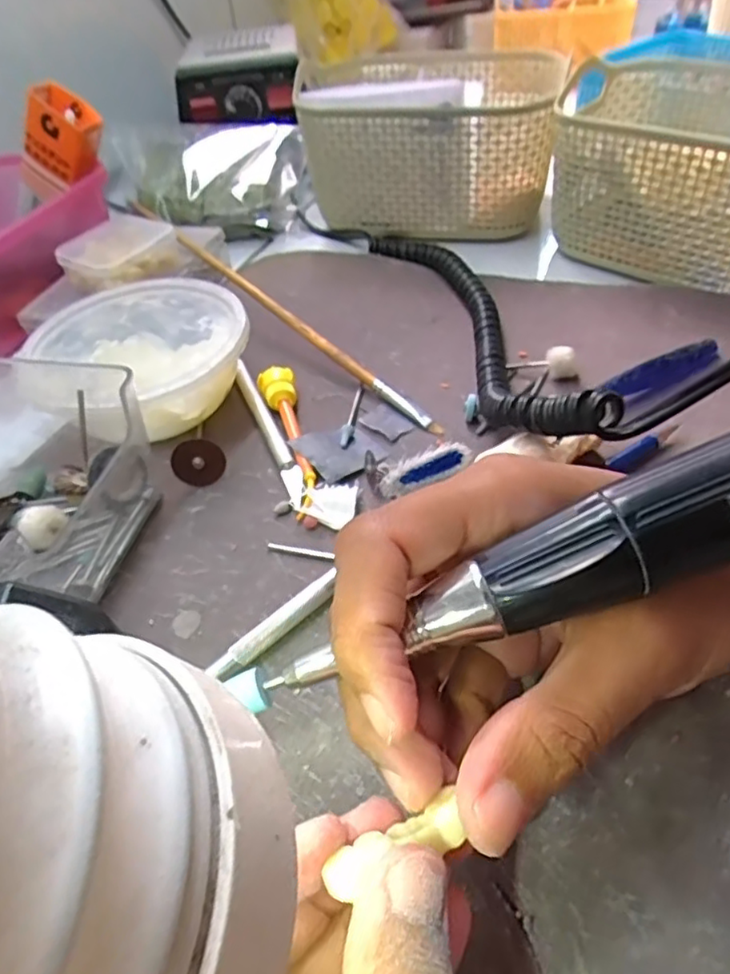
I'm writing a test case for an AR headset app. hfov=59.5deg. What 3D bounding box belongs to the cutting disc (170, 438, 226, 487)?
[{"bbox_3d":[-0.073,-0.010,0.280,0.022,0.022,0.004,14,23,-18],"label":"cutting disc"}]

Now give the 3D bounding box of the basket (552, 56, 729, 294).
[{"bbox_3d":[0.199,-0.178,0.369,0.161,0.080,0.124,32,57,31],"label":"basket"}]

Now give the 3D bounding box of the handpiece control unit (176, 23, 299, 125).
[{"bbox_3d":[-0.100,-0.338,0.520,0.098,0.041,0.124,-5,46,2],"label":"handpiece control unit"}]

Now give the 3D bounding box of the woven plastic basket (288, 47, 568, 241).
[{"bbox_3d":[0.043,-0.240,0.442,0.165,0.085,0.128,9,48,15],"label":"woven plastic basket"}]

